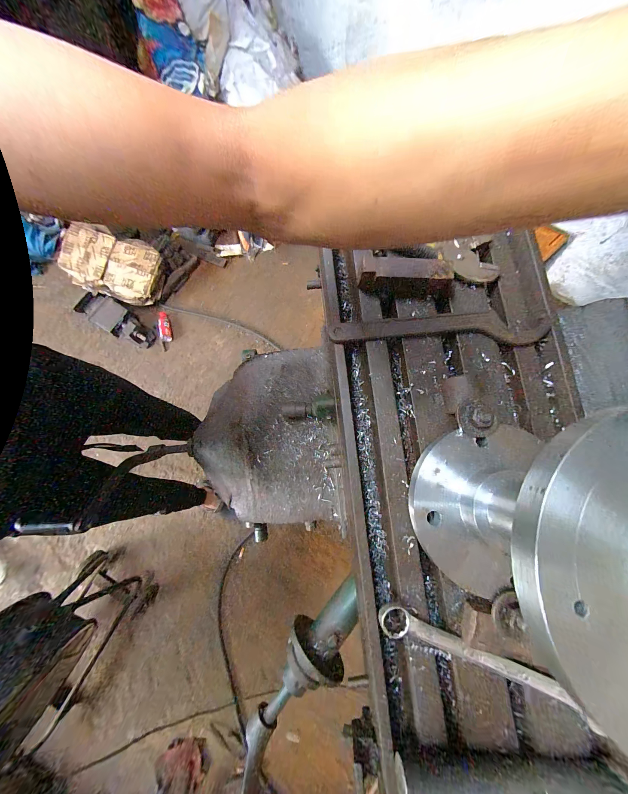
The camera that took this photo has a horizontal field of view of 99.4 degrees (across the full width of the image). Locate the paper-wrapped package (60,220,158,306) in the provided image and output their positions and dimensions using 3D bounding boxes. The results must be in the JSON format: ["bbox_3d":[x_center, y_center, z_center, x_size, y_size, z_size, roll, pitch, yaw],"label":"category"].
[{"bbox_3d":[-0.942,-0.616,1.255,0.429,0.136,0.257,15,80,2],"label":"paper-wrapped package"}]

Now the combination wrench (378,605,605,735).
[{"bbox_3d":[0.160,0.247,0.248,0.209,0.013,0.027,22,81,4],"label":"combination wrench"}]

